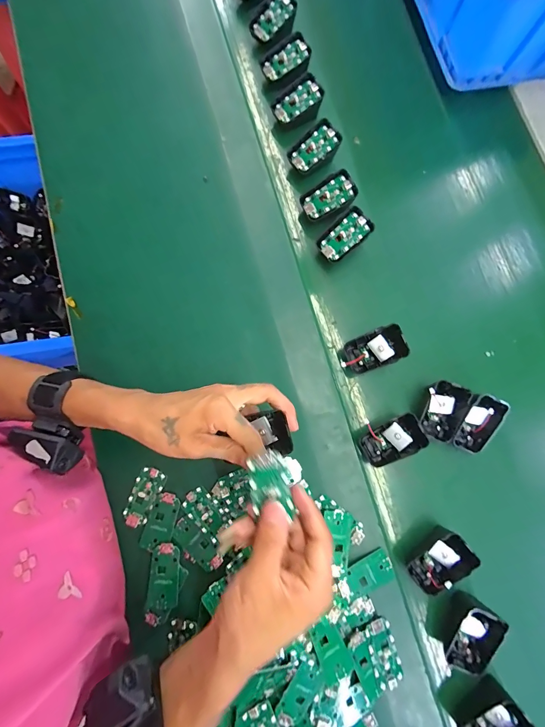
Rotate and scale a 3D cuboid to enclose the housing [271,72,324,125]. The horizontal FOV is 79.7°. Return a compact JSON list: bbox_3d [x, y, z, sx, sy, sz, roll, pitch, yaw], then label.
[{"bbox_3d":[0.035,-0.360,0.460,0.069,0.040,0.043,-32,81,-5],"label":"housing"}]

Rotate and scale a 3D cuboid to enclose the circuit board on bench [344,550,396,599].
[{"bbox_3d":[0.106,0.230,0.355,0.054,0.005,0.030,-23,68,-14],"label":"circuit board on bench"}]

